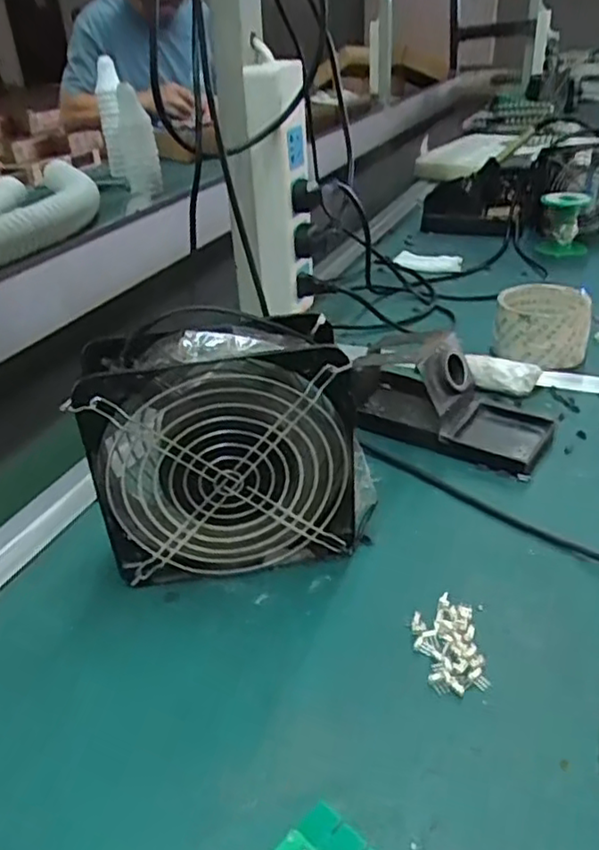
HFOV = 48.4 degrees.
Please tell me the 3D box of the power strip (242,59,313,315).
[{"bbox_3d":[-0.022,-0.209,0.603,0.061,0.207,0.045,-5,31,-1],"label":"power strip"}]

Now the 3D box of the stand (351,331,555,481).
[{"bbox_3d":[0.117,-0.029,0.530,0.163,0.066,0.080,20,39,30],"label":"stand"}]

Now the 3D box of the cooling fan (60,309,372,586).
[{"bbox_3d":[-0.040,0.012,0.402,0.160,0.147,0.061,-6,33,-6],"label":"cooling fan"}]

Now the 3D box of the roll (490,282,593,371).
[{"bbox_3d":[0.232,-0.096,0.640,0.083,0.059,0.083,5,32,14],"label":"roll"}]

